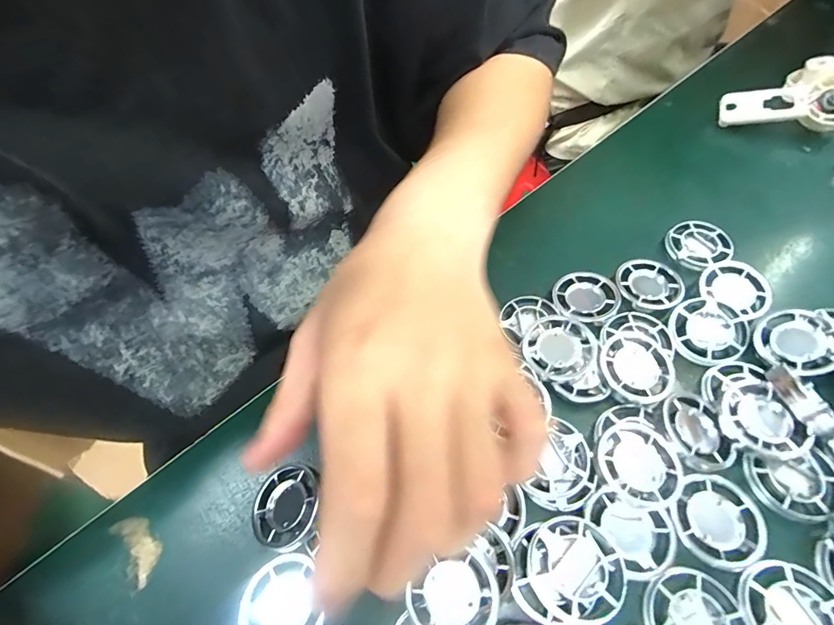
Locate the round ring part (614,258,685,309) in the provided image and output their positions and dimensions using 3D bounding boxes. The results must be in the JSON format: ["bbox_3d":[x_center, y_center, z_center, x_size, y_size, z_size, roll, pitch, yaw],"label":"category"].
[{"bbox_3d":[0.147,-0.019,0.261,0.040,0.005,0.035,36,67,23],"label":"round ring part"}]

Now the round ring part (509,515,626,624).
[{"bbox_3d":[0.064,0.112,0.179,0.044,0.014,0.039,-8,58,-1],"label":"round ring part"}]

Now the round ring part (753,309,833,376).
[{"bbox_3d":[0.211,0.016,0.228,0.040,0.007,0.037,-2,59,3],"label":"round ring part"}]

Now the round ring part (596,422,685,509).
[{"bbox_3d":[0.105,0.073,0.199,0.037,0.014,0.039,-2,59,3],"label":"round ring part"}]

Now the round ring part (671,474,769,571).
[{"bbox_3d":[0.138,0.096,0.191,0.038,0.006,0.038,1,59,5],"label":"round ring part"}]

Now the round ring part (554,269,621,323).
[{"bbox_3d":[0.105,-0.011,0.258,0.038,0.004,0.036,-2,59,3],"label":"round ring part"}]

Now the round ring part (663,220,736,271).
[{"bbox_3d":[0.189,-0.045,0.278,0.039,0.009,0.035,38,68,24],"label":"round ring part"}]

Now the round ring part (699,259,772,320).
[{"bbox_3d":[0.197,-0.015,0.256,0.038,0.011,0.037,-2,59,3],"label":"round ring part"}]

